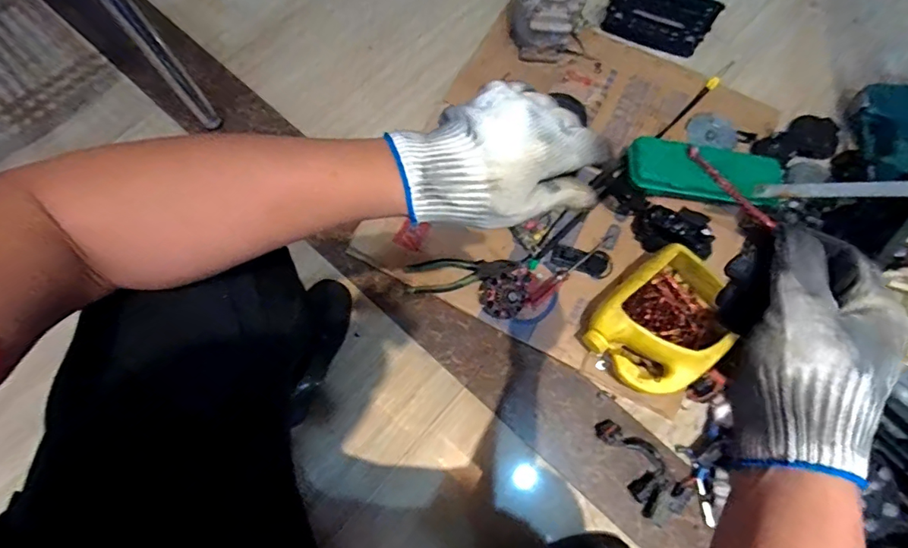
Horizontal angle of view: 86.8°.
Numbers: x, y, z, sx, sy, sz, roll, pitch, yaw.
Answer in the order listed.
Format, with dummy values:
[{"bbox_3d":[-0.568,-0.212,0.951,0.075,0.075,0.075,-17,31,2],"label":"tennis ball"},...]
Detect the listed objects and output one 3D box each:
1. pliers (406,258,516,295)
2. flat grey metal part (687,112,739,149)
[{"bbox_3d":[0.016,-0.001,0.838,0.193,0.027,0.052,-6,70,-5],"label":"pliers"},{"bbox_3d":[0.521,-0.281,0.965,0.099,0.011,0.107,1,69,-3],"label":"flat grey metal part"}]

